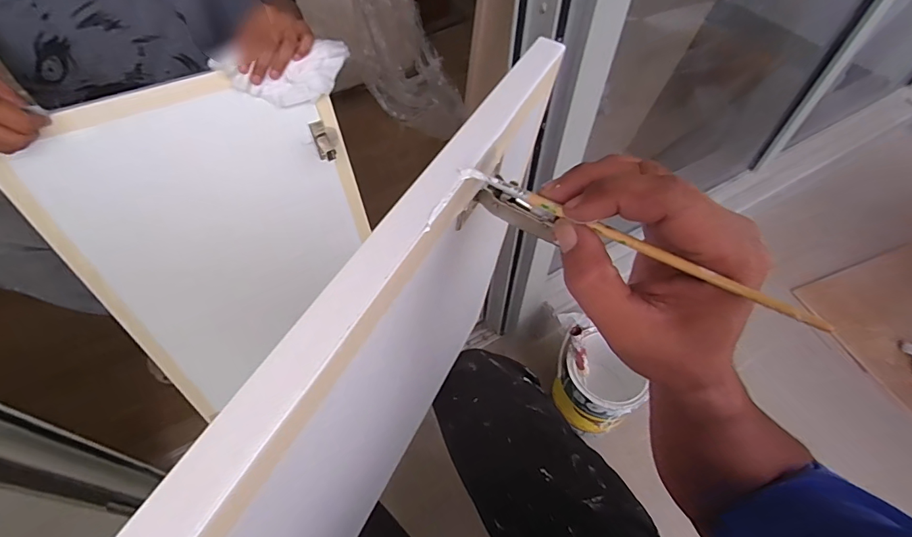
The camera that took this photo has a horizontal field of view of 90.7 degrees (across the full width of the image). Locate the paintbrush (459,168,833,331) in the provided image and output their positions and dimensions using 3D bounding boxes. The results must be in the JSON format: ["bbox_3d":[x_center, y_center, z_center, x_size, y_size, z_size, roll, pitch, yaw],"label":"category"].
[{"bbox_3d":[0.075,-0.015,0.211,0.175,0.005,0.005,29,58,24],"label":"paintbrush"}]

